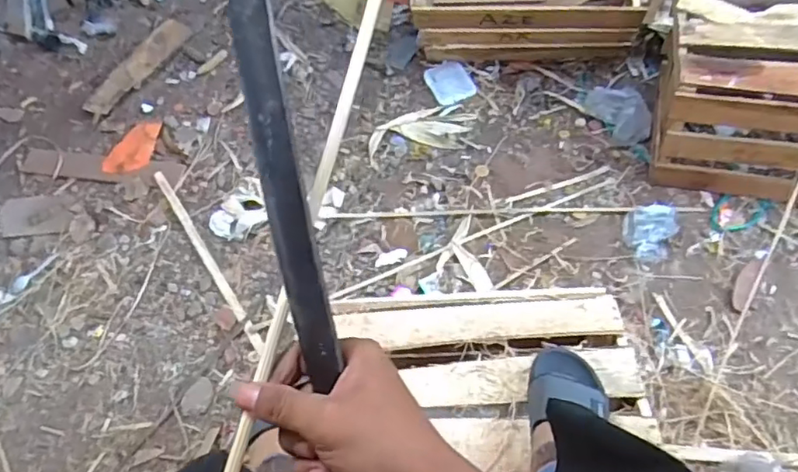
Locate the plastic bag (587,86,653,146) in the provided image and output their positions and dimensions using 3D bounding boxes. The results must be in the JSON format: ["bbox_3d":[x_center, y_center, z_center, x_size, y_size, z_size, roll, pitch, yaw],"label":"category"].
[{"bbox_3d":[0.625,-0.364,1.653,0.124,0.094,0.214,-21,58,-9],"label":"plastic bag"}]

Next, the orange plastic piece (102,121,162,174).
[{"bbox_3d":[-0.810,-0.272,1.778,0.145,0.014,0.196,-1,57,4],"label":"orange plastic piece"}]

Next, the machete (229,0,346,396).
[{"bbox_3d":[-0.053,0.020,0.321,0.032,0.033,0.390,-11,95,-2],"label":"machete"}]

